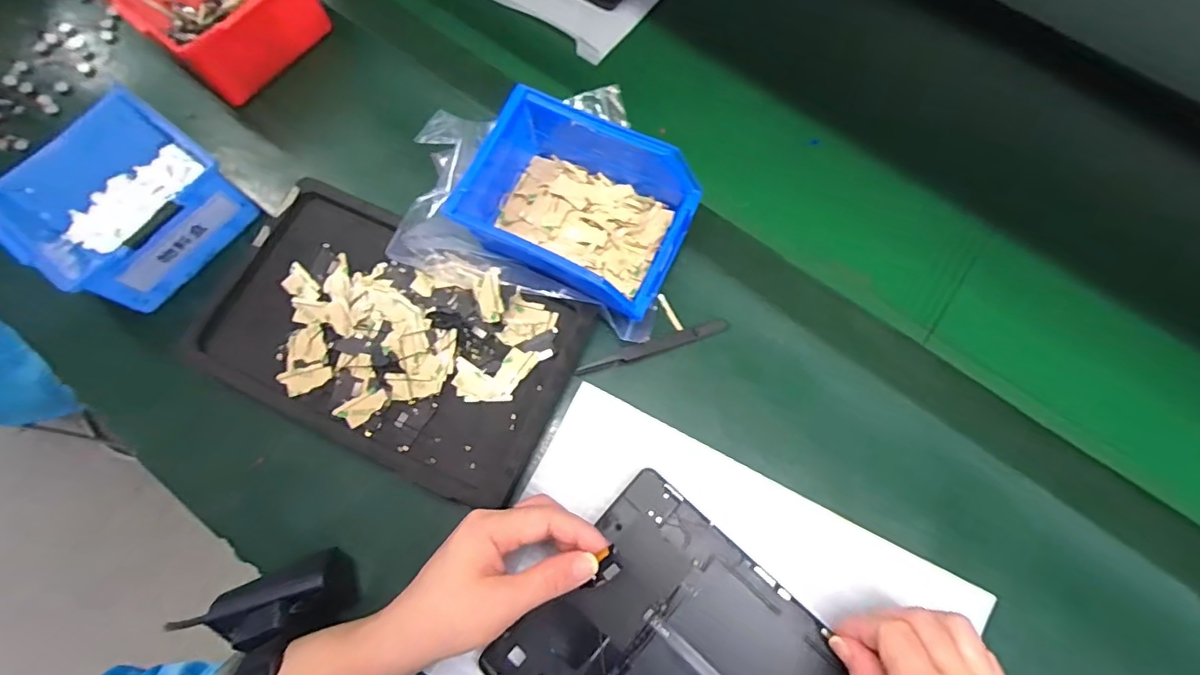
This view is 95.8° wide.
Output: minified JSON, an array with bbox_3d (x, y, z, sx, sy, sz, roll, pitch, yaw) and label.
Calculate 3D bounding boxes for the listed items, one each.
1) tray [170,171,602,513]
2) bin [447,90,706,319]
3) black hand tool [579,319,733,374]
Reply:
[{"bbox_3d":[-0.146,-0.001,0.372,0.260,0.020,0.153,24,78,10],"label":"tray"},{"bbox_3d":[-0.010,-0.093,0.384,0.142,0.075,0.123,25,73,8],"label":"bin"},{"bbox_3d":[0.038,0.007,0.386,0.113,0.011,0.009,-19,72,-7],"label":"black hand tool"}]

